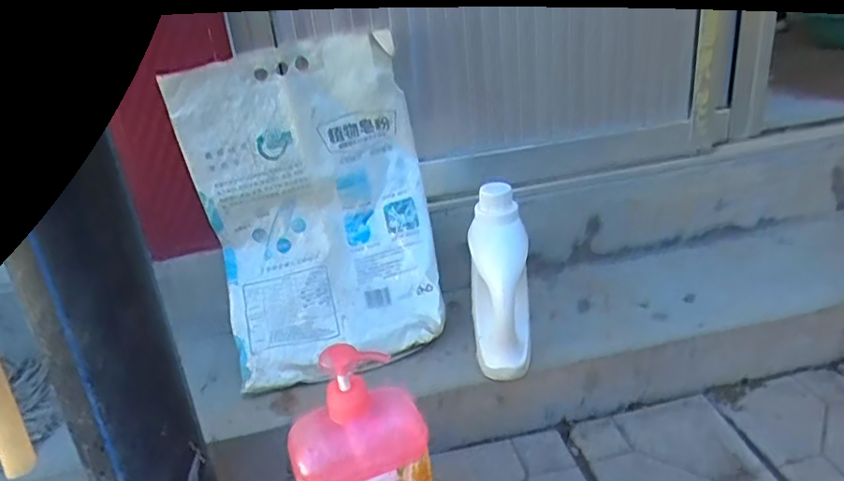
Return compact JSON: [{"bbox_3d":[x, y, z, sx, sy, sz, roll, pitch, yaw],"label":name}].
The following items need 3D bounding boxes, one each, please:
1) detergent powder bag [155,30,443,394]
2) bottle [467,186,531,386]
[{"bbox_3d":[-0.160,-0.048,0.956,0.344,0.480,0.114,-14,6,-8],"label":"detergent powder bag"},{"bbox_3d":[0.108,0.058,0.874,0.086,0.280,0.073,-2,5,12],"label":"bottle"}]

